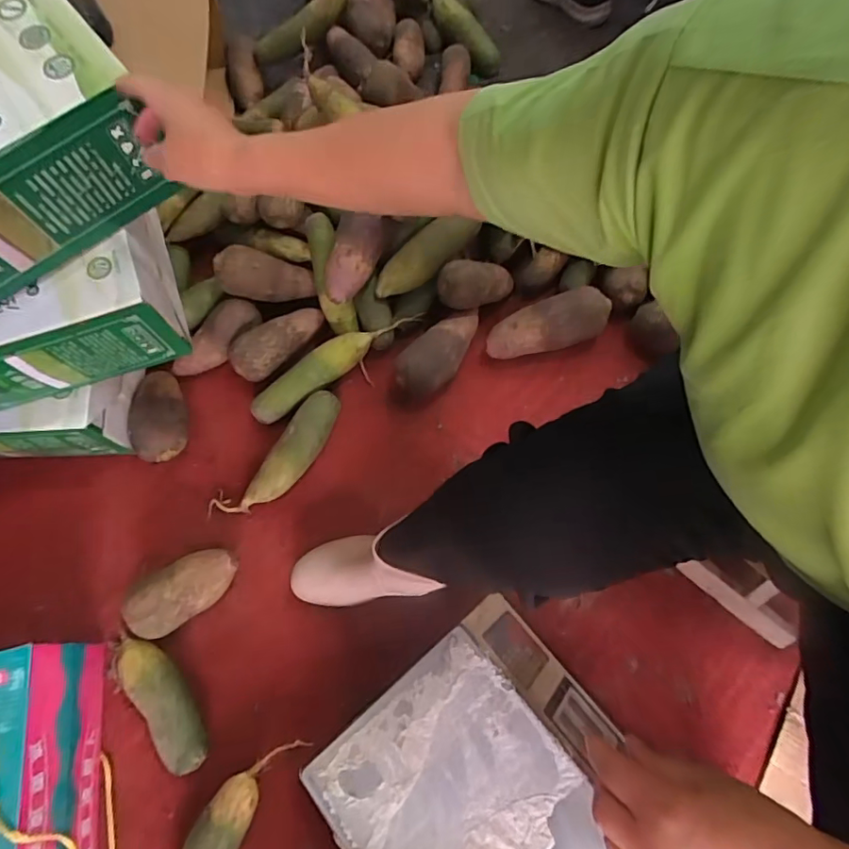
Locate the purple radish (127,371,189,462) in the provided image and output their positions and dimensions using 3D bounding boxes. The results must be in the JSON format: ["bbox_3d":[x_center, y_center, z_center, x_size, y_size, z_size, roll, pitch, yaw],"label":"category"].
[{"bbox_3d":[-0.398,-0.016,0.787,0.076,0.061,0.143,-17,69,-8],"label":"purple radish"}]

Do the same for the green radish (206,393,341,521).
[{"bbox_3d":[-0.203,0.052,0.766,0.075,0.048,0.235,40,73,14],"label":"green radish"}]

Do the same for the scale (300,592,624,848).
[{"bbox_3d":[0.087,0.412,0.579,0.299,0.085,0.329,-37,73,-15],"label":"scale"}]

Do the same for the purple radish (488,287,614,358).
[{"bbox_3d":[0.190,-0.154,0.819,0.192,0.066,0.066,-19,68,9],"label":"purple radish"}]

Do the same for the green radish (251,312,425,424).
[{"bbox_3d":[-0.132,-0.091,0.822,0.294,0.065,0.061,-29,71,-12],"label":"green radish"}]

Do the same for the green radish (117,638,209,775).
[{"bbox_3d":[-0.319,0.340,0.652,0.055,0.052,0.172,-38,73,-15],"label":"green radish"}]

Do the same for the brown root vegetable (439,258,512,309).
[{"bbox_3d":[0.086,-0.221,0.832,0.143,0.057,0.059,-16,67,-34],"label":"brown root vegetable"}]

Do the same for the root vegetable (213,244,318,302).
[{"bbox_3d":[-0.250,-0.233,0.836,0.154,0.054,0.057,4,64,-33],"label":"root vegetable"}]

